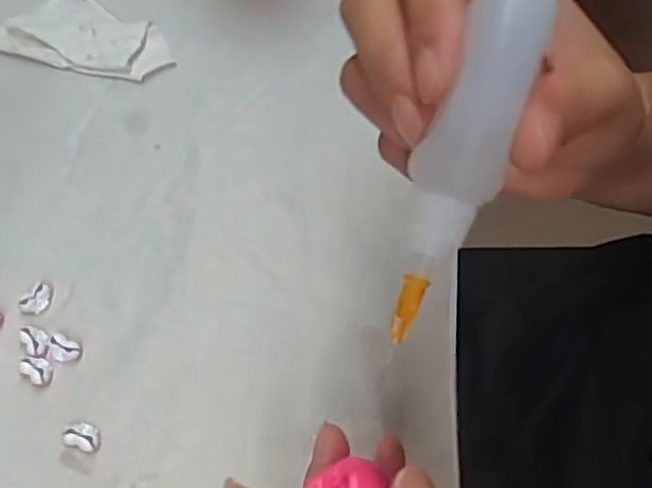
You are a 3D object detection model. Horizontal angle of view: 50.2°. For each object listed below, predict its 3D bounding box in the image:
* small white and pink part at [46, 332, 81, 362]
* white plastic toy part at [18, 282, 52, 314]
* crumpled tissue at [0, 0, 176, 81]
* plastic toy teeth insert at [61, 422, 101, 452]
[{"bbox_3d":[-0.112,0.044,0.296,0.013,0.006,0.011,10,65,4],"label":"small white and pink part"},{"bbox_3d":[-0.127,0.024,0.306,0.010,0.007,0.015,35,69,15],"label":"white plastic toy part"},{"bbox_3d":[-0.131,-0.113,0.369,0.102,0.005,0.044,15,65,7],"label":"crumpled tissue"},{"bbox_3d":[-0.098,0.077,0.280,0.015,0.006,0.011,12,65,6],"label":"plastic toy teeth insert"}]

